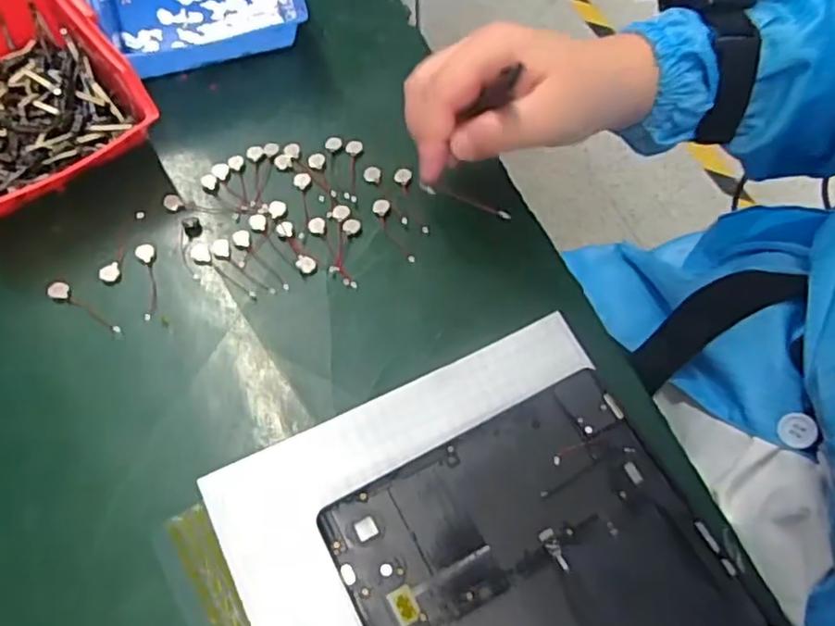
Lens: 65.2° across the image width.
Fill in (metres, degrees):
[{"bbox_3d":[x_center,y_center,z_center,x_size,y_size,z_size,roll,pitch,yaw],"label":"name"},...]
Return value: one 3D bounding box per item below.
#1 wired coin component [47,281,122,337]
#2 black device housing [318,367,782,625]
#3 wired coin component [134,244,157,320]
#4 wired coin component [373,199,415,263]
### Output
[{"bbox_3d":[-0.174,-0.001,0.341,0.049,0.006,0.011,32,68,14],"label":"wired coin component"},{"bbox_3d":[0.077,0.149,0.274,0.154,0.008,0.223,-27,68,-13],"label":"black device housing"},{"bbox_3d":[-0.145,-0.018,0.352,0.011,0.004,0.047,-16,66,-8],"label":"wired coin component"},{"bbox_3d":[-0.014,-0.048,0.373,0.010,0.004,0.045,-20,66,-10],"label":"wired coin component"}]

